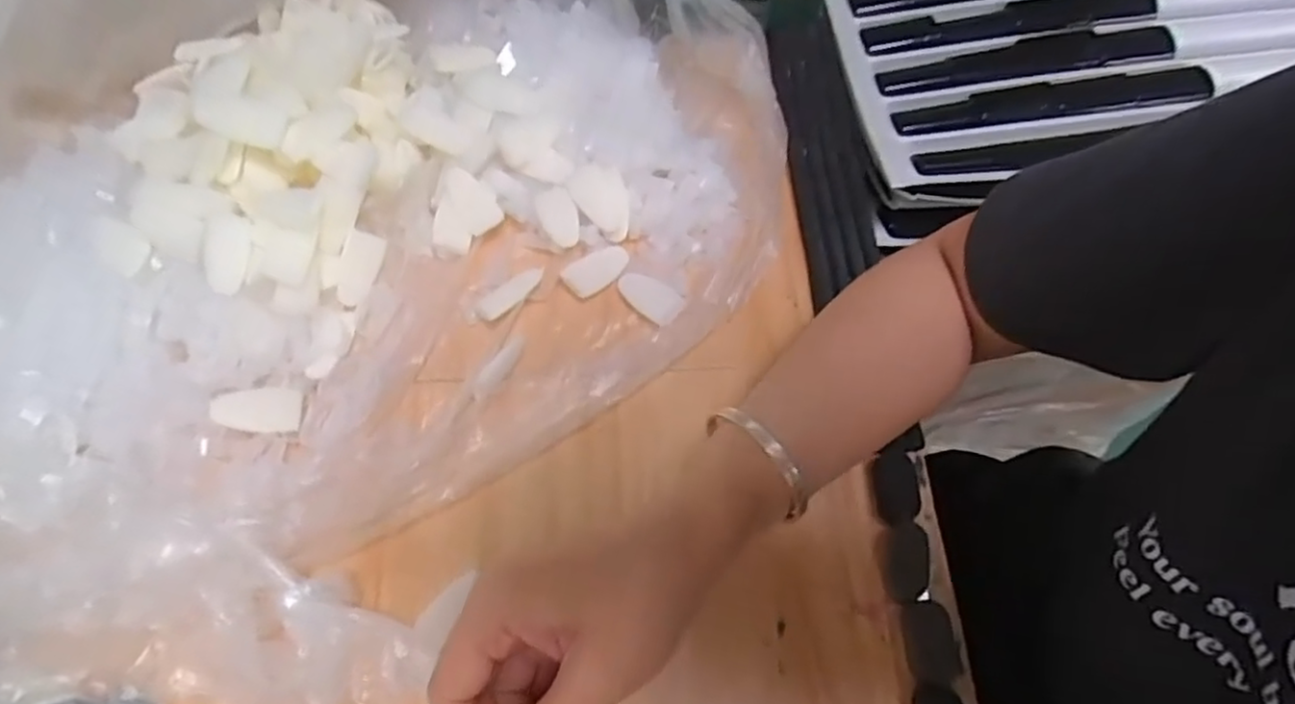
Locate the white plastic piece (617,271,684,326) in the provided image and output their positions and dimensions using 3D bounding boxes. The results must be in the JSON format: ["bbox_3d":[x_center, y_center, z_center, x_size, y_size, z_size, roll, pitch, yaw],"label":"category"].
[{"bbox_3d":[0.001,-0.034,0.416,0.041,0.006,0.024,31,67,16],"label":"white plastic piece"}]

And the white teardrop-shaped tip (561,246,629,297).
[{"bbox_3d":[-0.031,-0.053,0.424,0.044,0.006,0.023,-37,68,-17],"label":"white teardrop-shaped tip"}]

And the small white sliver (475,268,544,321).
[{"bbox_3d":[-0.082,-0.035,0.408,0.046,0.010,0.014,-36,67,-16],"label":"small white sliver"}]

